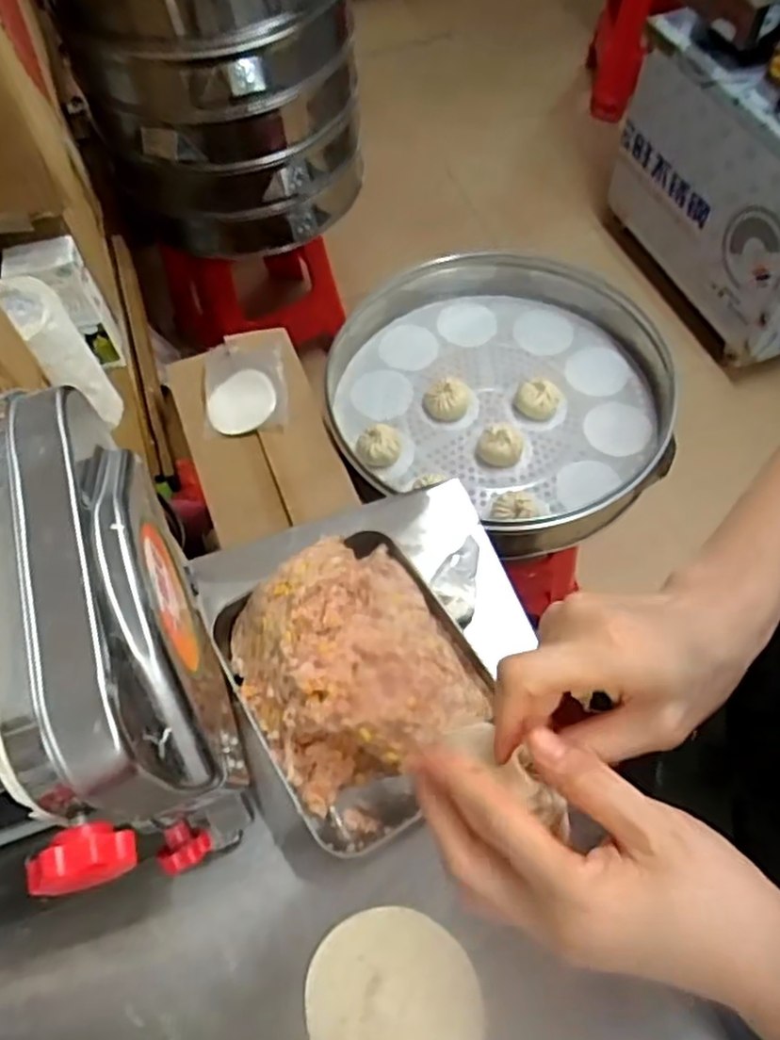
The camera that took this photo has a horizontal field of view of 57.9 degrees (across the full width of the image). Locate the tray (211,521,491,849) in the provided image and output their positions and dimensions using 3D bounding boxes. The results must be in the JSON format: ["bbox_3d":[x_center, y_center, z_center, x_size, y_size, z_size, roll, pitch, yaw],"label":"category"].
[{"bbox_3d":[-0.028,0.136,0.623,0.192,0.089,0.239,-29,64,-14],"label":"tray"}]

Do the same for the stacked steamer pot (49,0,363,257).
[{"bbox_3d":[-0.279,-0.847,1.205,0.512,0.606,0.417,-30,64,-14],"label":"stacked steamer pot"}]

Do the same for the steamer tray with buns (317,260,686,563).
[{"bbox_3d":[0.163,-0.204,1.075,0.524,0.096,0.520,35,67,19],"label":"steamer tray with buns"}]

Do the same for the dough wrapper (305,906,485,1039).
[{"bbox_3d":[0.003,0.371,0.538,0.129,0.007,0.127,1,62,-2],"label":"dough wrapper"}]

